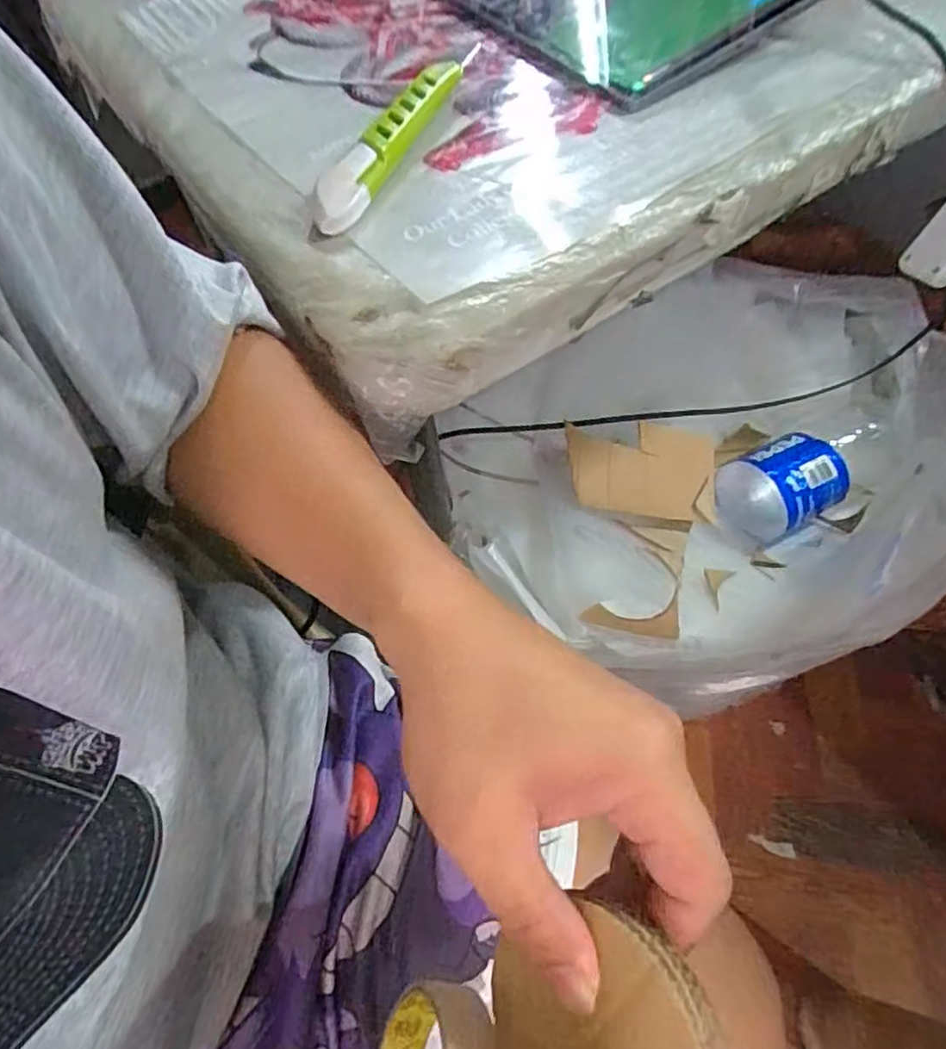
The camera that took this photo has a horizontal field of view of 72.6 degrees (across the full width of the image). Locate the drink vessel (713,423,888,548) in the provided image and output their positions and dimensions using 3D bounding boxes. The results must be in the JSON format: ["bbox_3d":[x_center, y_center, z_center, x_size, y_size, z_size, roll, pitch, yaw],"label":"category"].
[{"bbox_3d":[0.318,-0.049,0.619,0.180,0.074,0.086,-26,60,-11],"label":"drink vessel"}]

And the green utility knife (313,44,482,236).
[{"bbox_3d":[-0.044,-0.221,0.365,0.032,0.021,0.171,16,62,14],"label":"green utility knife"}]

